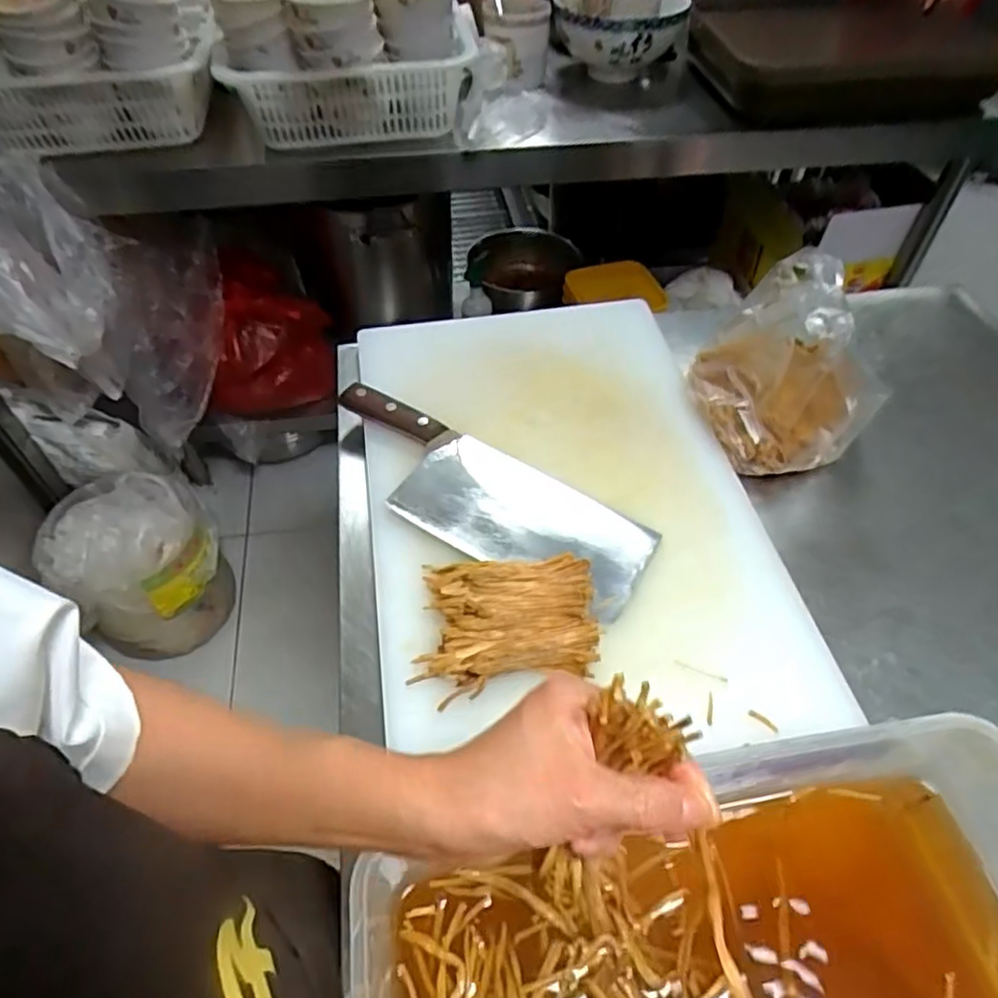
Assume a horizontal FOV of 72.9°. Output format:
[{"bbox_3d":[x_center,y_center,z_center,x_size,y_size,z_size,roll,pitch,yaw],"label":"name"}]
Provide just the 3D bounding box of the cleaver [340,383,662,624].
[{"bbox_3d":[-0.026,-0.007,0.615,0.331,0.016,0.102,27,57,19],"label":"cleaver"}]

